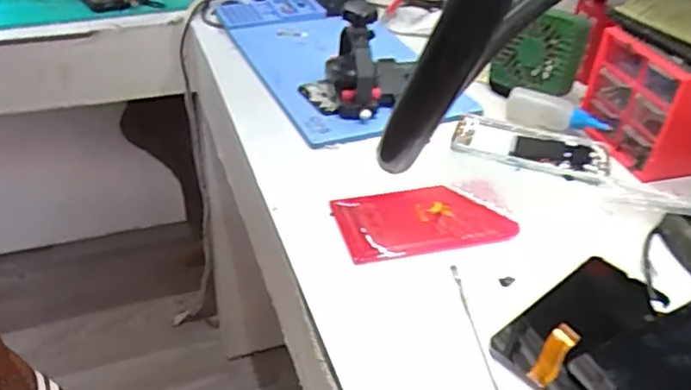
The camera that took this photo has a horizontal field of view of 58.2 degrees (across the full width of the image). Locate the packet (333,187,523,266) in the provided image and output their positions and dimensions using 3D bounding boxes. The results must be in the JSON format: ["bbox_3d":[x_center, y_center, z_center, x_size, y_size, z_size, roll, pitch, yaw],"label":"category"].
[{"bbox_3d":[0.069,0.020,0.559,0.145,0.011,0.084,-10,39,-16],"label":"packet"}]

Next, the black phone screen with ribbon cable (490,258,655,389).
[{"bbox_3d":[0.179,0.080,0.462,0.150,0.045,0.070,-30,47,-35],"label":"black phone screen with ribbon cable"}]

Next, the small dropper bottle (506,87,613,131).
[{"bbox_3d":[0.235,-0.090,0.690,0.108,0.037,0.031,13,38,13],"label":"small dropper bottle"}]

